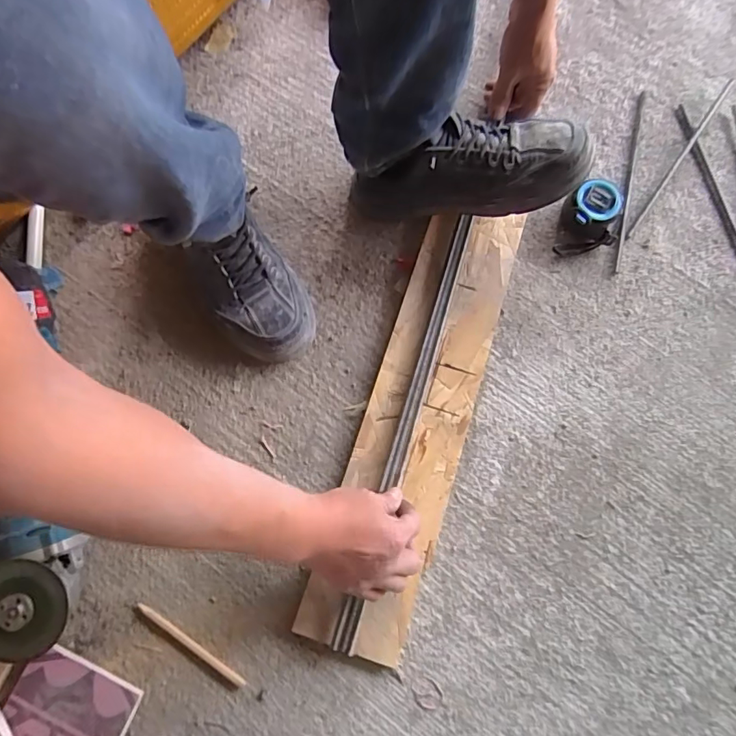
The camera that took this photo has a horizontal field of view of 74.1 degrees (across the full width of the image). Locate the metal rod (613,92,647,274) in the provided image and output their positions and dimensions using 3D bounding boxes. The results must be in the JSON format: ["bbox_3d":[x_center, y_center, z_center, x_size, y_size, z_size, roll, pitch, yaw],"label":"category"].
[{"bbox_3d":[0.328,-0.237,0.609,0.012,0.012,0.260,14,78,3],"label":"metal rod"}]

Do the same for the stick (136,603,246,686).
[{"bbox_3d":[-0.177,0.274,0.485,0.130,0.004,0.011,32,79,7],"label":"stick"}]

